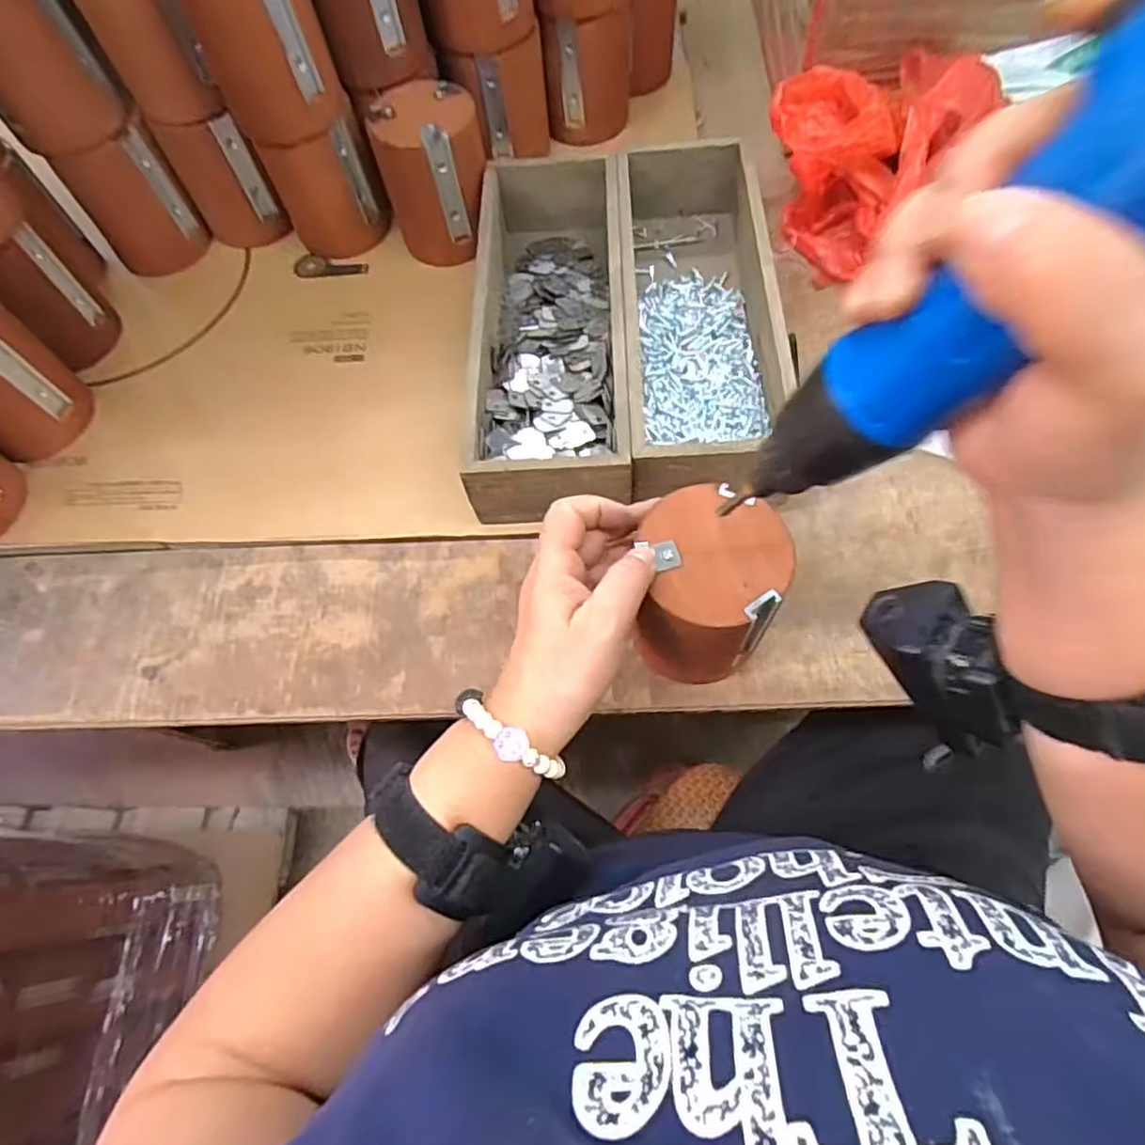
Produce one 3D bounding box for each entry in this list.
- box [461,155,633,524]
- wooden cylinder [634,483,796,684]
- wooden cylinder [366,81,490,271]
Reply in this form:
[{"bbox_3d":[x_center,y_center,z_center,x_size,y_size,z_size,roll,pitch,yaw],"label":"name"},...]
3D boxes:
[{"bbox_3d":[-0.014,-0.174,0.467,0.099,0.065,0.297,-2,65,3],"label":"box"},{"bbox_3d":[0.073,0.011,0.360,0.070,0.092,0.081,1,65,4],"label":"wooden cylinder"},{"bbox_3d":[-0.105,-0.305,0.511,0.076,0.099,0.070,-11,65,-1],"label":"wooden cylinder"}]

